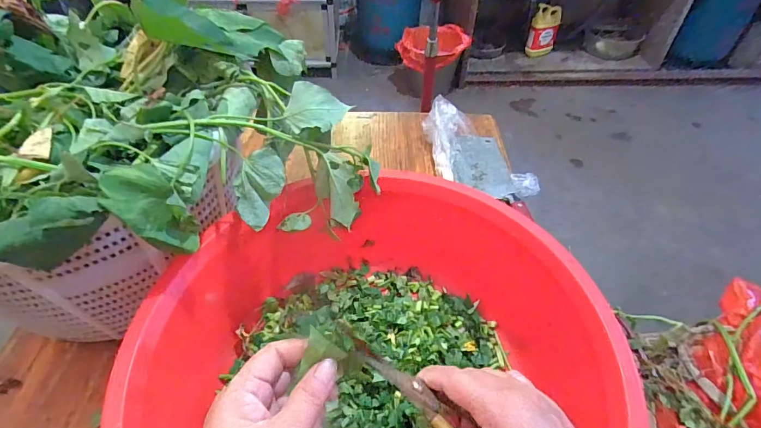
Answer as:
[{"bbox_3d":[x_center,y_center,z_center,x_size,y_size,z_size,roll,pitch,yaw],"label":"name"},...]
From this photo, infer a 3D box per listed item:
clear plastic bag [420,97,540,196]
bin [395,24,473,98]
[{"bbox_3d":[0.161,-0.111,0.685,0.140,0.078,0.213,-14,48,-13],"label":"clear plastic bag"},{"bbox_3d":[0.222,-0.695,1.819,0.264,0.295,0.278,-22,50,-20],"label":"bin"}]

